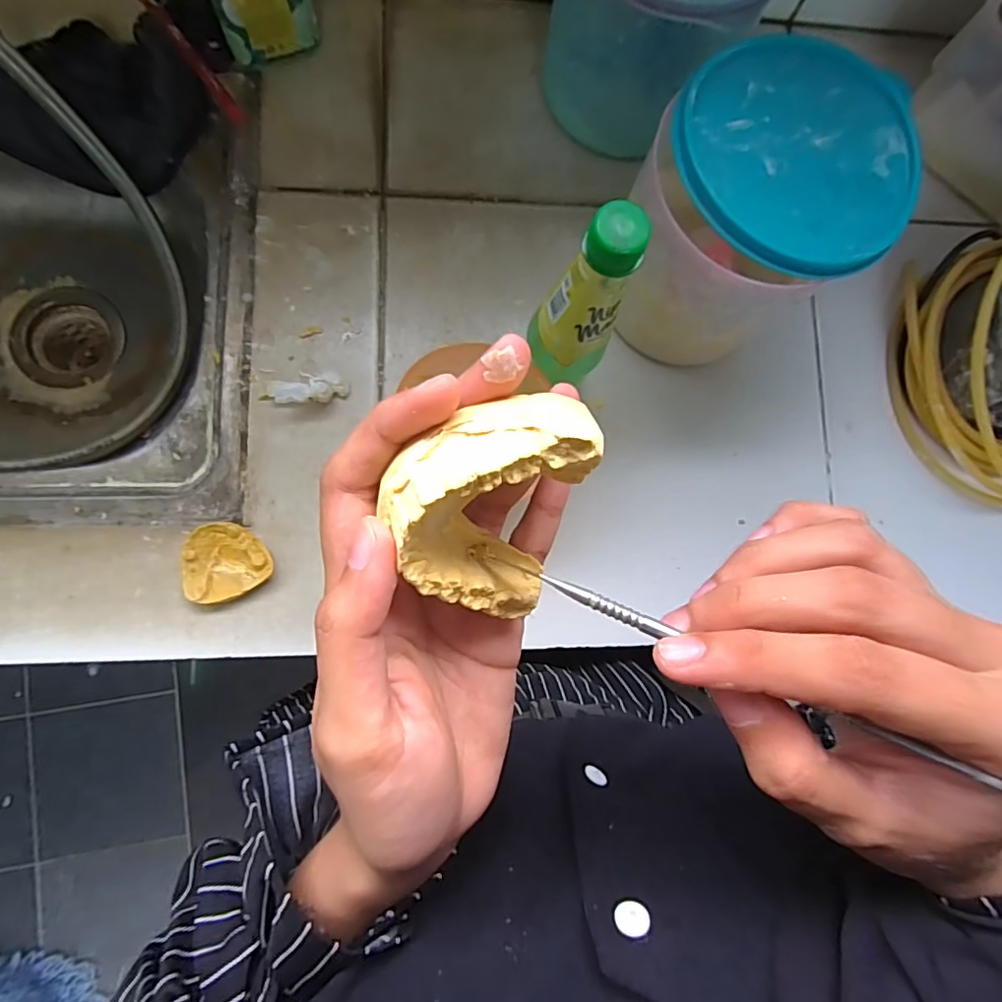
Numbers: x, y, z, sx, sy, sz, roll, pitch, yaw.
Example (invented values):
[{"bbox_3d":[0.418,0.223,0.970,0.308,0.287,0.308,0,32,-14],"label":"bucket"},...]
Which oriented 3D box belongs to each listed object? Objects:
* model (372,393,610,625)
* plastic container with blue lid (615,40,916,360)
[{"bbox_3d":[-0.005,0.000,0.156,0.049,0.043,0.059,17,82,-3],"label":"model"},{"bbox_3d":[0.178,-0.207,0.427,0.162,0.164,0.186,25,81,-2],"label":"plastic container with blue lid"}]

